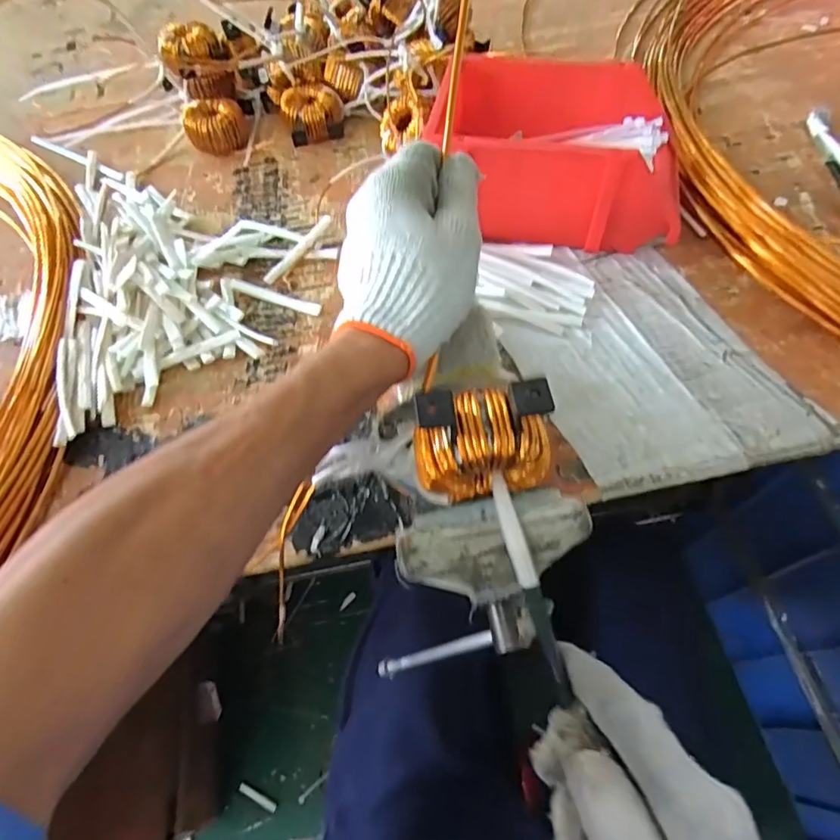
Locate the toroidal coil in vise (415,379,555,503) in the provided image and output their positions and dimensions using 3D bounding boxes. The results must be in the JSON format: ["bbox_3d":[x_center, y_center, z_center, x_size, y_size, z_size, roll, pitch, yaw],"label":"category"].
[{"bbox_3d":[0.033,0.011,0.274,0.072,0.066,0.041,-14,61,-5],"label":"toroidal coil in vise"}]

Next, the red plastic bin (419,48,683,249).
[{"bbox_3d":[0.144,-0.276,0.547,0.242,0.117,0.171,9,62,8],"label":"red plastic bin"}]

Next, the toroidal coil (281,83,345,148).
[{"bbox_3d":[-0.130,-0.380,0.661,0.074,0.042,0.071,-1,61,2],"label":"toroidal coil"}]

